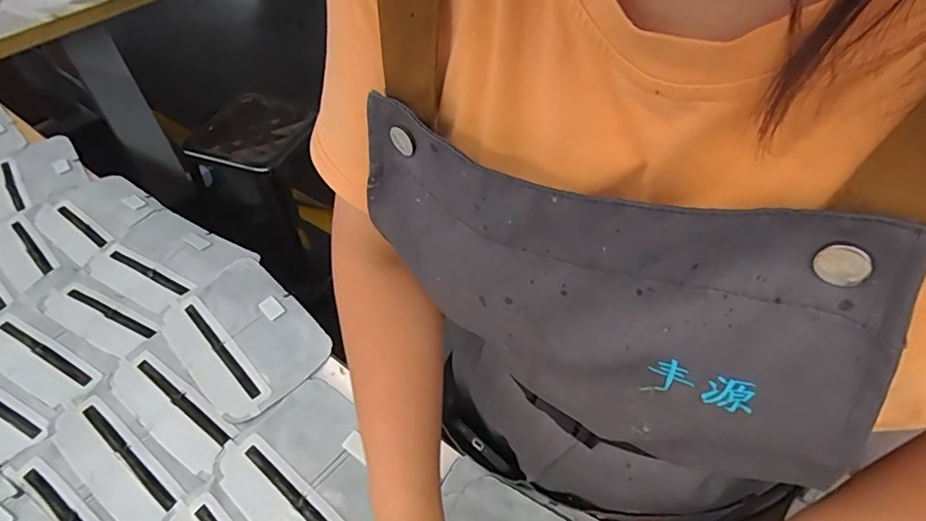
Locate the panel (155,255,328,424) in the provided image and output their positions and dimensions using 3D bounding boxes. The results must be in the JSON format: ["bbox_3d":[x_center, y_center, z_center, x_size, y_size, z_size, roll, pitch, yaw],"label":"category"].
[{"bbox_3d":[-0.246,0.080,0.587,0.126,0.015,0.190,-37,56,-27],"label":"panel"}]

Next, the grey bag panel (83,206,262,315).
[{"bbox_3d":[-0.376,-0.003,0.665,0.179,0.007,0.128,22,53,21],"label":"grey bag panel"}]

